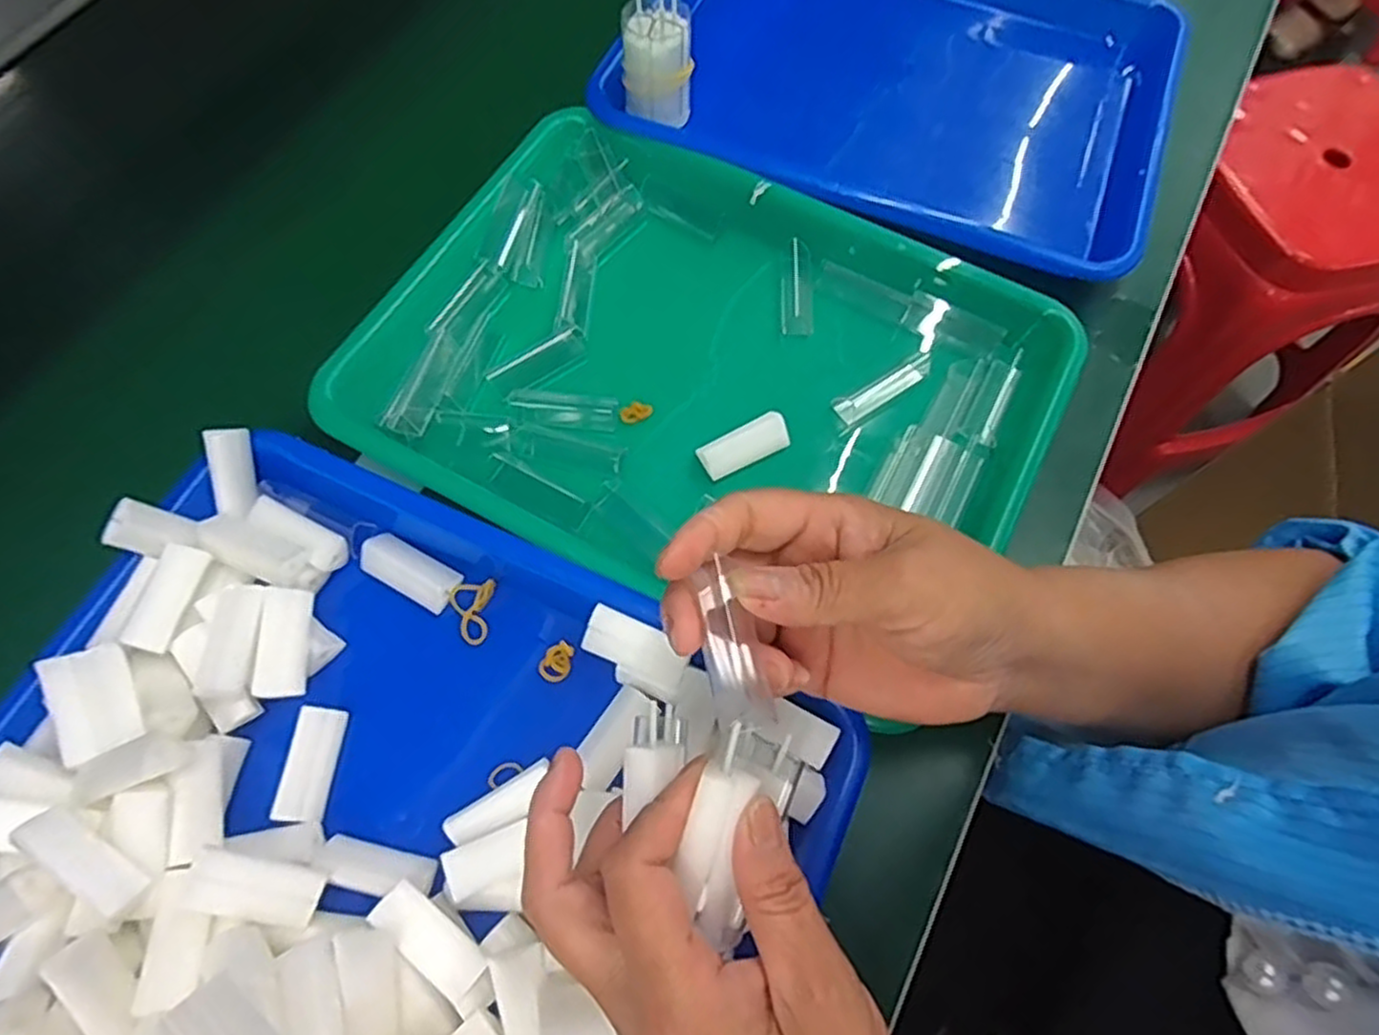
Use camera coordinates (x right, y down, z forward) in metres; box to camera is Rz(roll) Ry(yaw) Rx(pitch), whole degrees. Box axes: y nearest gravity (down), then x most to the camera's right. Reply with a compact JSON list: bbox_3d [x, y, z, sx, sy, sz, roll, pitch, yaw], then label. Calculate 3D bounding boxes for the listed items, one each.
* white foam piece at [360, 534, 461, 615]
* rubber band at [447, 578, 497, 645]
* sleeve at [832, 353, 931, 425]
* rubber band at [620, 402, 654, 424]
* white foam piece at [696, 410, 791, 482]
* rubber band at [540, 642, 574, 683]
[{"bbox_3d":[-0.131,0.025,0.343,0.046,0.011,0.022,30,71,9],"label":"white foam piece"},{"bbox_3d":[-0.099,0.044,0.340,0.021,0.008,0.028,-11,70,-6],"label":"rubber band"},{"bbox_3d":[0.106,-0.071,0.400,0.064,0.007,0.016,-32,74,-12],"label":"sleeve"},{"bbox_3d":[-0.028,-0.056,0.383,0.017,0.004,0.010,-23,72,-10],"label":"rubber band"},{"bbox_3d":[0.028,-0.037,0.372,0.045,0.011,0.019,-25,72,-10],"label":"white foam piece"},{"bbox_3d":[-0.060,0.065,0.329,0.013,0.004,0.017,16,70,4],"label":"rubber band"}]

